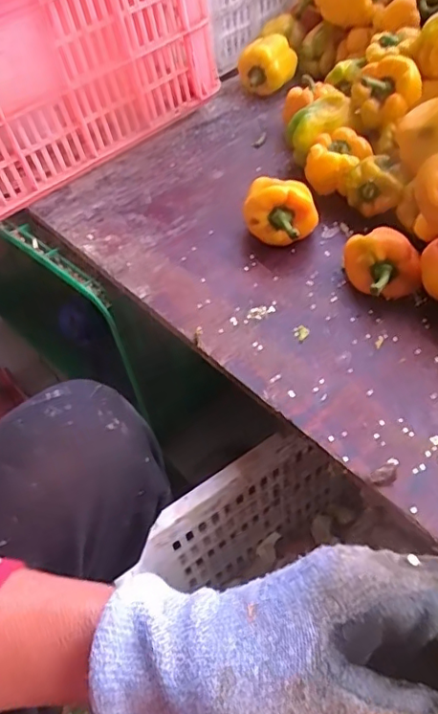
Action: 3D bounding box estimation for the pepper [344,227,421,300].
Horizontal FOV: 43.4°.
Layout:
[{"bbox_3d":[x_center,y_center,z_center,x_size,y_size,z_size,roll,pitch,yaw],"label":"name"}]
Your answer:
[{"bbox_3d":[0.167,-0.098,0.574,0.059,0.061,0.071,-16,48,-9],"label":"pepper"}]

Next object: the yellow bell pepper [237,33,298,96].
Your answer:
[{"bbox_3d":[0.079,-0.472,0.903,0.094,0.078,0.070,1,48,6],"label":"yellow bell pepper"}]

